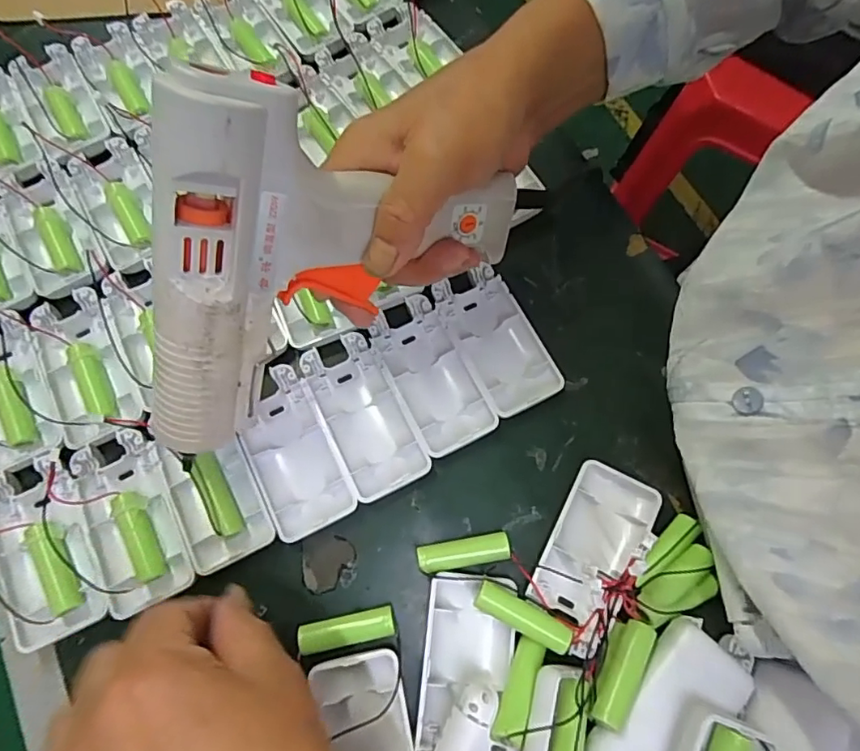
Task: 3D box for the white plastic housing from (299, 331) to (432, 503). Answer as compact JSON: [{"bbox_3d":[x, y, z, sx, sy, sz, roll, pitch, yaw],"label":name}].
[{"bbox_3d":[-0.038,0.022,0.318,0.043,0.013,0.095,-25,76,-8],"label":"white plastic housing"}]

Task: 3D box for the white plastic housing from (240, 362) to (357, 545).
[{"bbox_3d":[-0.079,0.043,0.310,0.044,0.012,0.091,-26,76,-8],"label":"white plastic housing"}]

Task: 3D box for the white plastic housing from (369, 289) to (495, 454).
[{"bbox_3d":[-0.001,-0.001,0.325,0.043,0.012,0.094,-25,76,-8],"label":"white plastic housing"}]

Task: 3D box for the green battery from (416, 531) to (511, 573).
[{"bbox_3d":[0.018,0.096,0.298,0.049,0.014,0.014,-9,74,-3],"label":"green battery"}]

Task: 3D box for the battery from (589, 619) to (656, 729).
[{"bbox_3d":[0.092,0.142,0.263,0.015,0.014,0.050,32,53,8],"label":"battery"}]

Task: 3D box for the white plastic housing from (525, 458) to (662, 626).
[{"bbox_3d":[0.091,0.092,0.299,0.049,0.015,0.080,27,75,7],"label":"white plastic housing"}]

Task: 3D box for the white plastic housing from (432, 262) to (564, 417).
[{"bbox_3d":[0.039,-0.023,0.333,0.043,0.013,0.093,-26,76,-8],"label":"white plastic housing"}]

